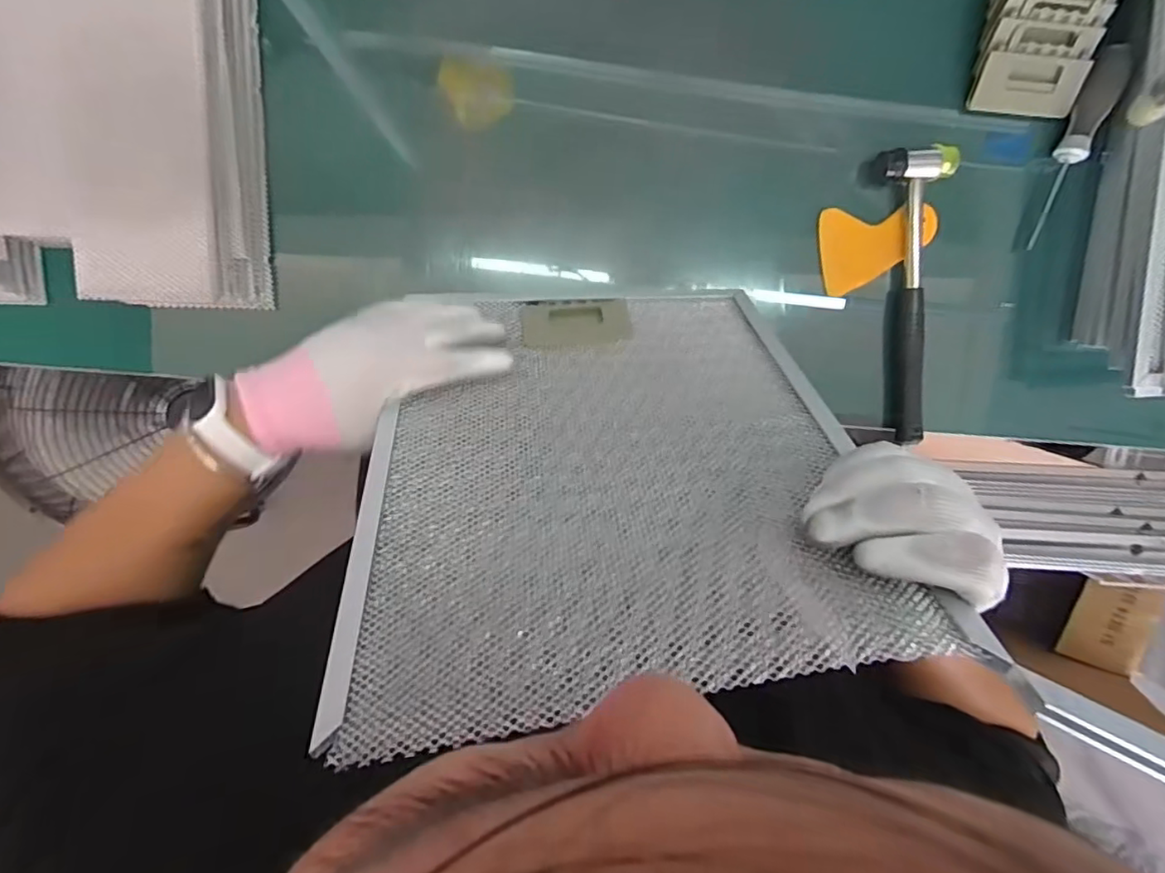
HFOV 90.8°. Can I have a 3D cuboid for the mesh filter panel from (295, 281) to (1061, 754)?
[{"bbox_3d":[0.014,0.001,0.350,0.274,0.324,0.020,-9,130,2],"label":"mesh filter panel"}]

